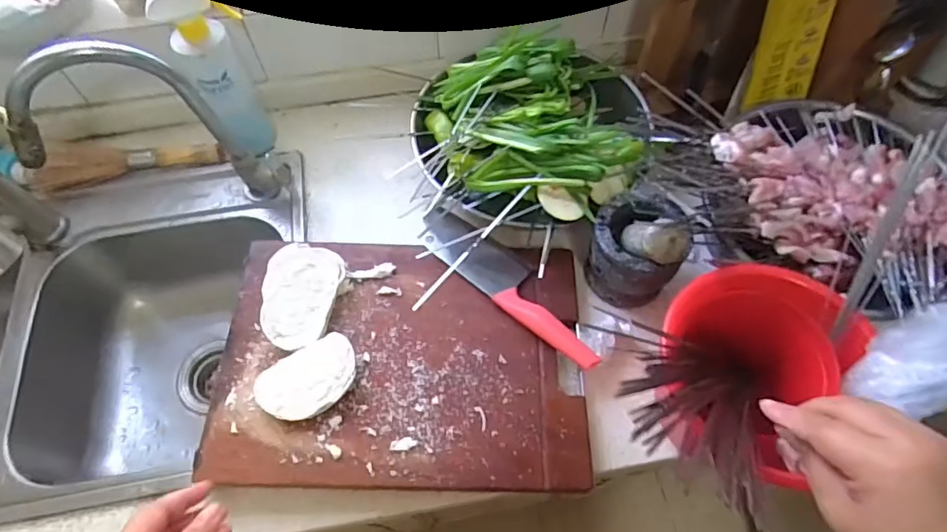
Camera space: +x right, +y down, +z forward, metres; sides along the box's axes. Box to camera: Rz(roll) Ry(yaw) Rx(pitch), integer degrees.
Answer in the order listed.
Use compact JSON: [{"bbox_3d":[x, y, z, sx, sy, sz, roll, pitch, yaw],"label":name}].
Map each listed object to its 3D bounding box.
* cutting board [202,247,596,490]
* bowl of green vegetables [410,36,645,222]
[{"bbox_3d":[-0.075,0.098,0.598,0.386,0.028,0.271,0,61,1],"label":"cutting board"},{"bbox_3d":[0.073,-0.163,0.669,0.288,0.116,0.259,-2,61,0],"label":"bowl of green vegetables"}]

